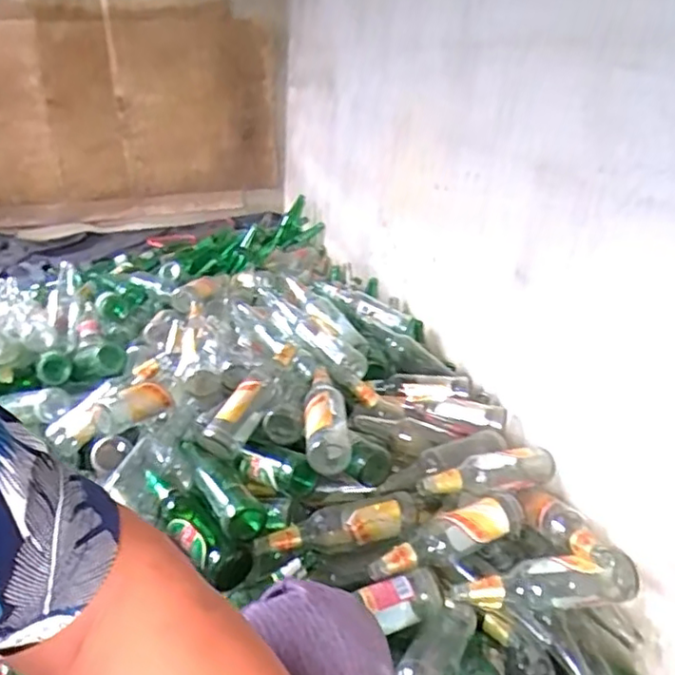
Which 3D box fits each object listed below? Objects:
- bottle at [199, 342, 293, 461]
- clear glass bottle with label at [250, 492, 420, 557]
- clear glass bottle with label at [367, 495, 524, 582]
[{"bbox_3d":[-0.150,0.110,1.114,0.065,0.075,0.241,17,55,28],"label":"bottle"},{"bbox_3d":[0.002,0.296,0.990,0.266,0.064,0.073,-2,24,-11],"label":"clear glass bottle with label"},{"bbox_3d":[0.167,0.312,0.958,0.260,0.075,0.075,-5,25,-17],"label":"clear glass bottle with label"}]

